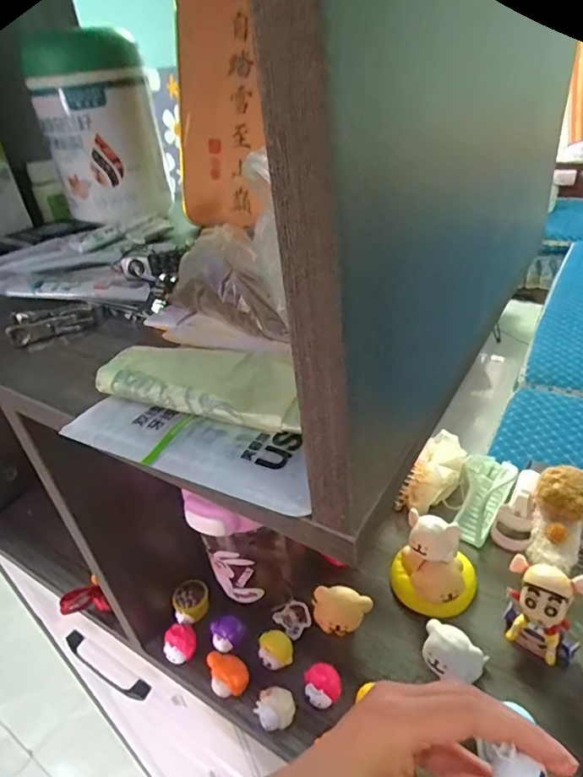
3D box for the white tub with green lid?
[{"bbox_3d":[-0.182,-0.248,0.473,0.093,0.156,0.089,-5,34,3],"label":"white tub with green lid"}]

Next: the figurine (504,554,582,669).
[{"bbox_3d":[0.199,0.176,0.387,0.055,0.061,0.043,15,40,29],"label":"figurine"}]

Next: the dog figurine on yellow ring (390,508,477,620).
[{"bbox_3d":[0.127,0.156,0.435,0.071,0.068,0.061,6,37,19],"label":"dog figurine on yellow ring"}]

